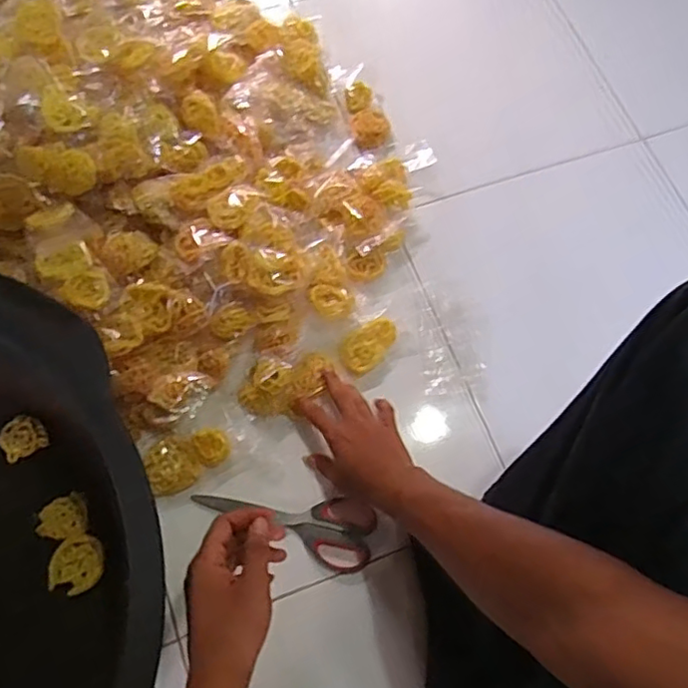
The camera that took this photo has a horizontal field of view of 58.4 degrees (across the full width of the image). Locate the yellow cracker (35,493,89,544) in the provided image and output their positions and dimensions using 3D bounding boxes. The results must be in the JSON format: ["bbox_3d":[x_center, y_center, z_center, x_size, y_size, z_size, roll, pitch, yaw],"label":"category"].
[{"bbox_3d":[-0.298,0.187,0.651,0.050,0.006,0.044,-24,71,-9],"label":"yellow cracker"}]

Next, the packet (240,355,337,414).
[{"bbox_3d":[-0.068,0.045,0.708,0.103,0.029,0.059,-12,70,-5],"label":"packet"}]

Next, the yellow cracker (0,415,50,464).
[{"bbox_3d":[-0.355,0.103,0.679,0.045,0.008,0.043,-28,87,-15],"label":"yellow cracker"}]

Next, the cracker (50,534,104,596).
[{"bbox_3d":[-0.275,0.228,0.630,0.056,0.007,0.059,-6,52,8],"label":"cracker"}]

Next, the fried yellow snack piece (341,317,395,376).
[{"bbox_3d":[0.032,0.001,0.746,0.078,0.021,0.045,-42,75,-14],"label":"fried yellow snack piece"}]

